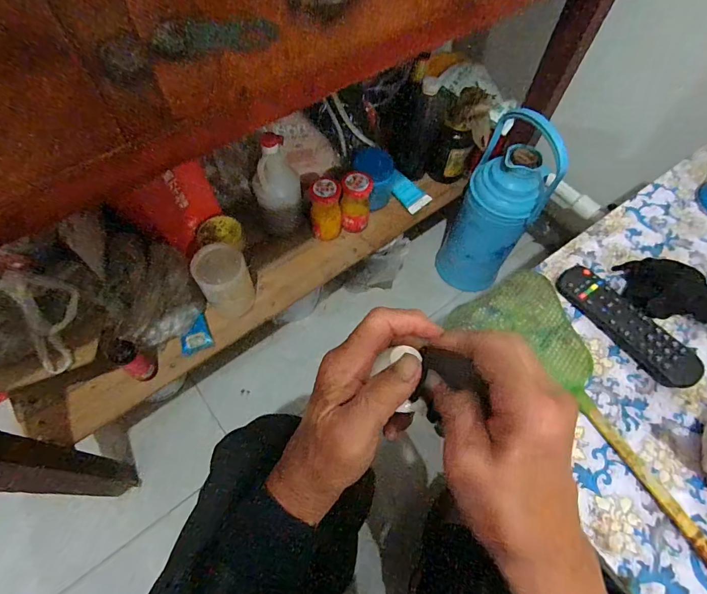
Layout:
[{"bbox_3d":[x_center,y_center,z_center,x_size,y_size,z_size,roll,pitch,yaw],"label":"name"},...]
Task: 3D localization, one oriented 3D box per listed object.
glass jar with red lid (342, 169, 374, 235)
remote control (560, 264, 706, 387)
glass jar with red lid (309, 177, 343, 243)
[{"bbox_3d":[0.006,-0.184,0.791,0.056,0.116,0.054,1,62,-2],"label":"glass jar with red lid"},{"bbox_3d":[0.281,0.028,0.413,0.042,0.023,0.153,-31,67,-17],"label":"remote control"},{"bbox_3d":[-0.053,-0.169,0.777,0.062,0.123,0.052,-3,62,-5],"label":"glass jar with red lid"}]

